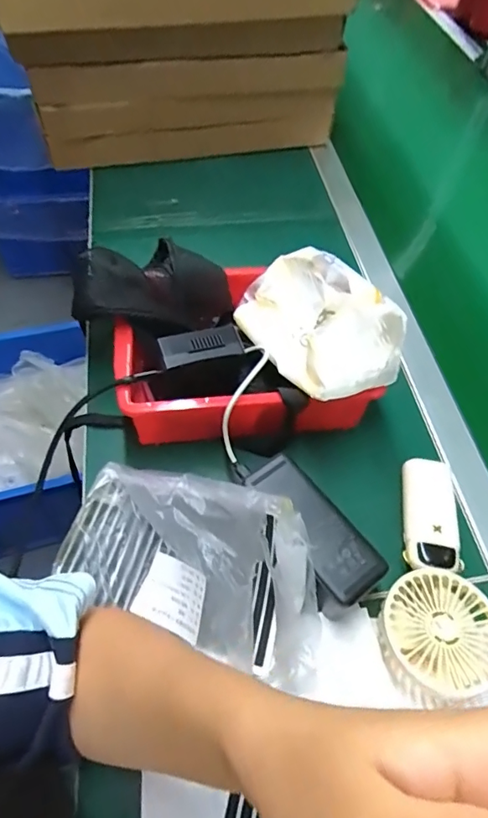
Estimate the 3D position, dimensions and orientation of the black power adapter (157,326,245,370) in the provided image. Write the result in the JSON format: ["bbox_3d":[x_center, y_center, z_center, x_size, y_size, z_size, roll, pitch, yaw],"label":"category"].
[{"bbox_3d":[-0.037,-0.055,0.423,0.068,0.012,0.031,-17,59,-15],"label":"black power adapter"}]

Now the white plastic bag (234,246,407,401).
[{"bbox_3d":[0.067,-0.086,0.444,0.107,0.085,0.167,-15,59,-14],"label":"white plastic bag"}]

